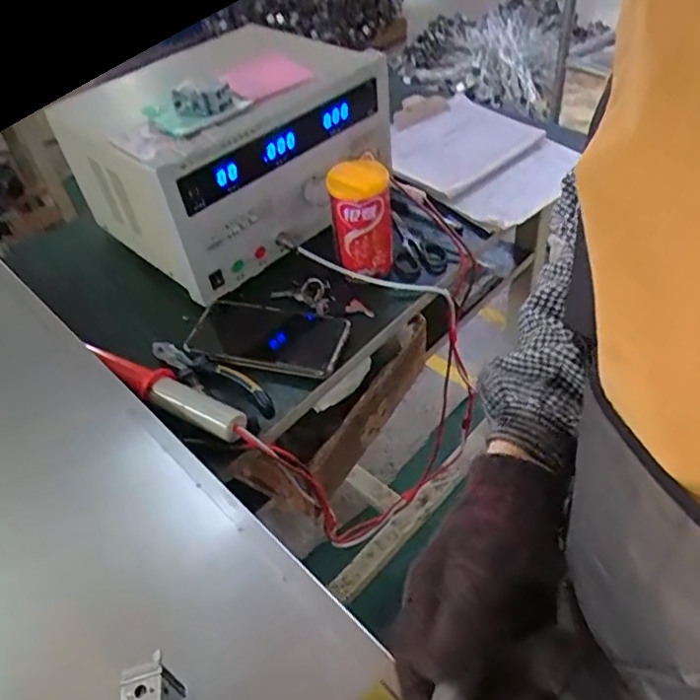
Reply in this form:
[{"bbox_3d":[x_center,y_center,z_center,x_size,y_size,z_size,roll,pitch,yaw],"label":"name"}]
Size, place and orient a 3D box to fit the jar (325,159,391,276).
[{"bbox_3d":[0.013,-0.141,0.672,0.061,0.120,0.059,-3,46,3],"label":"jar"}]

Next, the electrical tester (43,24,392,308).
[{"bbox_3d":[-0.128,-0.242,0.736,0.325,0.194,0.203,-37,53,-26],"label":"electrical tester"}]

